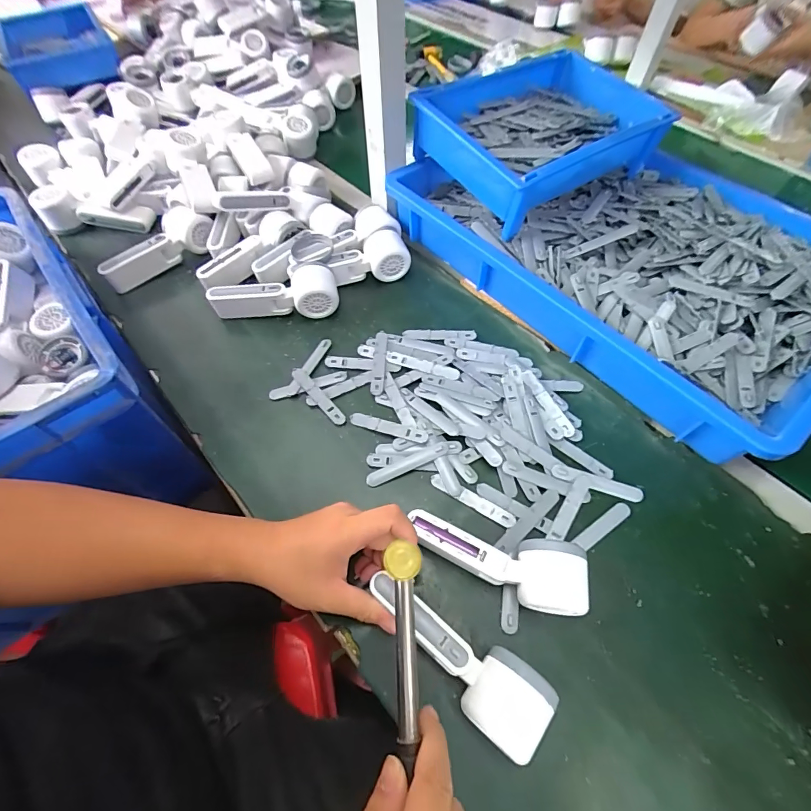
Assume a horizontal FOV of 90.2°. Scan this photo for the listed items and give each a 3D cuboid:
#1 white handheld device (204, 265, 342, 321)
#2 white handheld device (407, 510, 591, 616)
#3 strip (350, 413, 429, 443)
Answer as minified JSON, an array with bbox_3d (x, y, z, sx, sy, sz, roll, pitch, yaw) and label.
[{"bbox_3d":[-0.176,-0.146,0.546,0.168,0.054,0.053,-9,61,-3],"label":"white handheld device"},{"bbox_3d":[0.082,0.145,0.372,0.158,0.052,0.054,12,62,8],"label":"white handheld device"},{"bbox_3d":[-0.020,0.024,0.465,0.092,0.008,0.017,17,63,11],"label":"strip"}]

